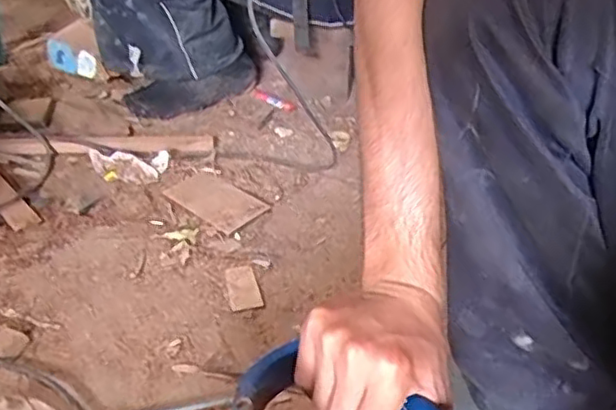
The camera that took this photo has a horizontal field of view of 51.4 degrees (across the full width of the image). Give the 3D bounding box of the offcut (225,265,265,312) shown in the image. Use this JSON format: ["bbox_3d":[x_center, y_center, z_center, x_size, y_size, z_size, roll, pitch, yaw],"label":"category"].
[{"bbox_3d":[-0.081,0.101,0.792,0.039,0.005,0.076,-7,35,-15],"label":"offcut"}]

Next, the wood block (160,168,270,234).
[{"bbox_3d":[-0.135,-0.010,0.945,0.151,0.010,0.096,27,40,32],"label":"wood block"}]

